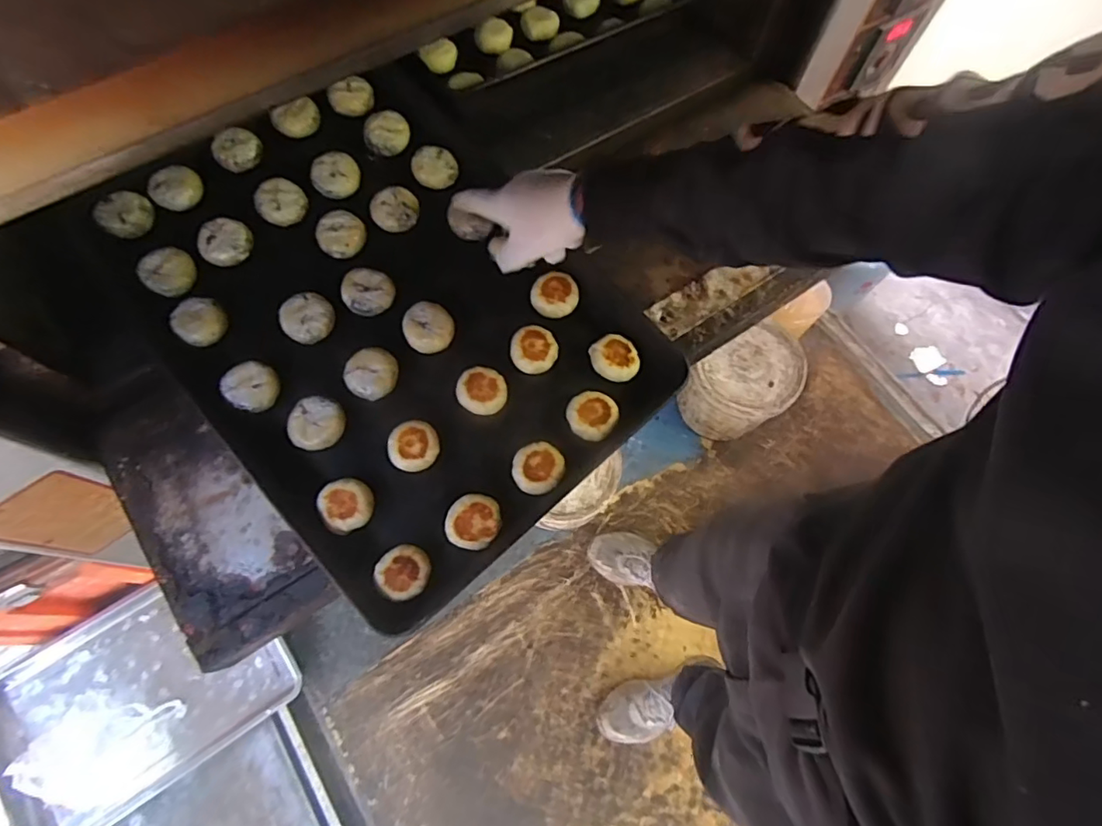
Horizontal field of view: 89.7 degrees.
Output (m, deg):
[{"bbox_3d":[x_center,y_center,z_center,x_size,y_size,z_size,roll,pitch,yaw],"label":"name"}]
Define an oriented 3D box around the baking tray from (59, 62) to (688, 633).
[{"bbox_3d":[-0.181,-0.115,0.602,0.407,0.047,0.553,-40,81,-14],"label":"baking tray"}]

